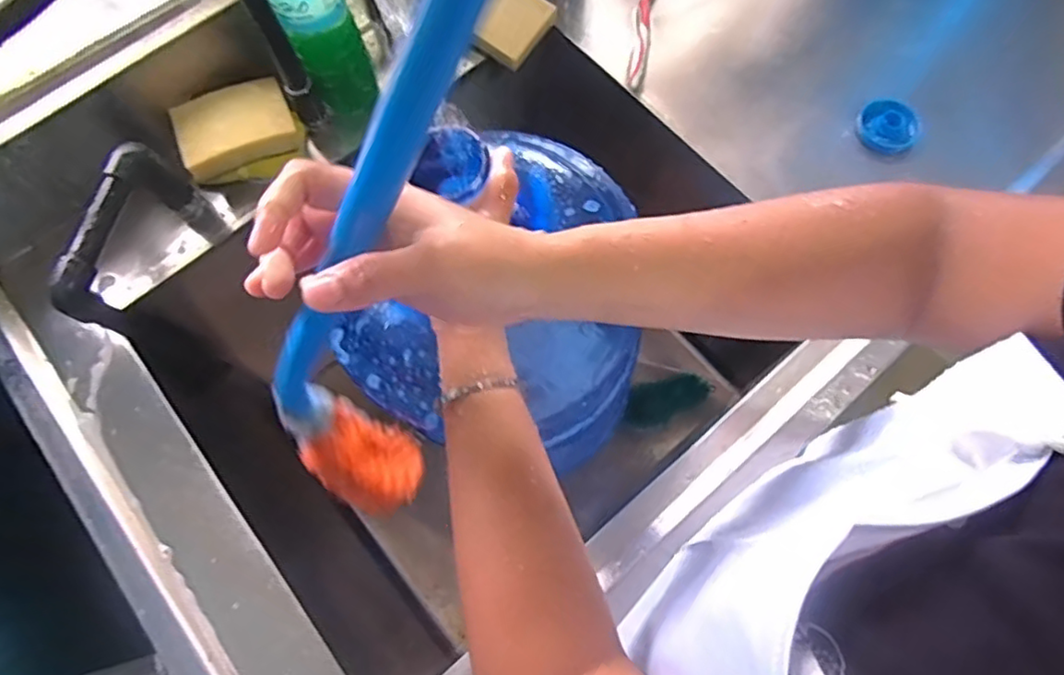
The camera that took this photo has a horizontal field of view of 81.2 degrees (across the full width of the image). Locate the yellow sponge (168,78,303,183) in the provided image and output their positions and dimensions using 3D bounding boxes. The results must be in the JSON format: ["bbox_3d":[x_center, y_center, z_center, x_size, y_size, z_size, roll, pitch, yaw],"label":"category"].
[{"bbox_3d":[-0.280,-0.201,0.589,0.103,0.034,0.073,-26,71,-7],"label":"yellow sponge"}]

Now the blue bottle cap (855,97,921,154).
[{"bbox_3d":[0.345,-0.205,0.601,0.056,0.017,0.055,-1,70,2],"label":"blue bottle cap"}]

